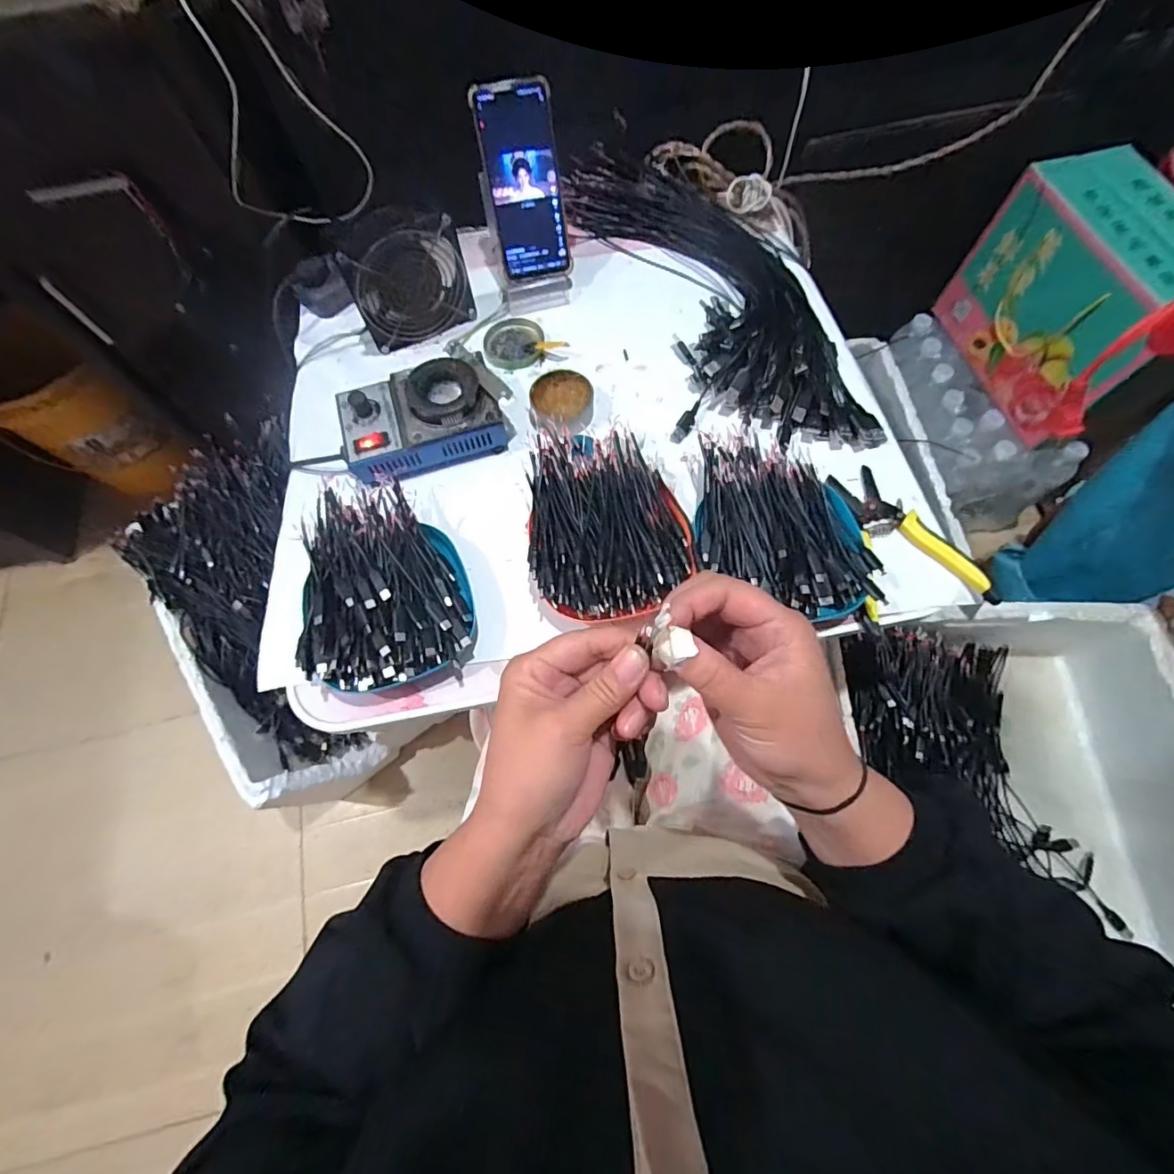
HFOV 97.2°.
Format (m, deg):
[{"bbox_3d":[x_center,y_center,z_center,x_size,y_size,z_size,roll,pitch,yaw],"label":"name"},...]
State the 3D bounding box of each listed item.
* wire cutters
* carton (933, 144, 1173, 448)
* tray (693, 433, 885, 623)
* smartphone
[{"bbox_3d":[0.279,-0.045,0.464,0.117,0.023,0.152,-12,69,-3],"label":"wire cutters"},{"bbox_3d":[0.750,-0.430,0.792,0.171,0.237,0.328,-10,69,-2],"label":"carton"},{"bbox_3d":[0.169,-0.049,0.455,0.161,0.050,0.153,14,71,7],"label":"tray"},{"bbox_3d":[-0.064,-0.425,0.550,0.075,0.166,0.009,-11,33,-2],"label":"smartphone"}]

